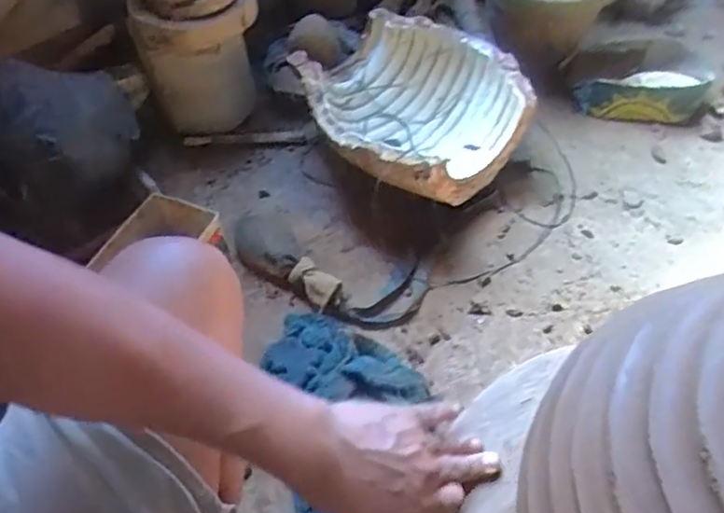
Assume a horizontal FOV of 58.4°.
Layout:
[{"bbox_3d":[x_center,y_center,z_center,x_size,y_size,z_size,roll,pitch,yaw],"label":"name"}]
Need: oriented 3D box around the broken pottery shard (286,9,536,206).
[{"bbox_3d":[0.075,-0.240,1.060,0.321,0.138,0.327,-1,53,2],"label":"broken pottery shard"}]

